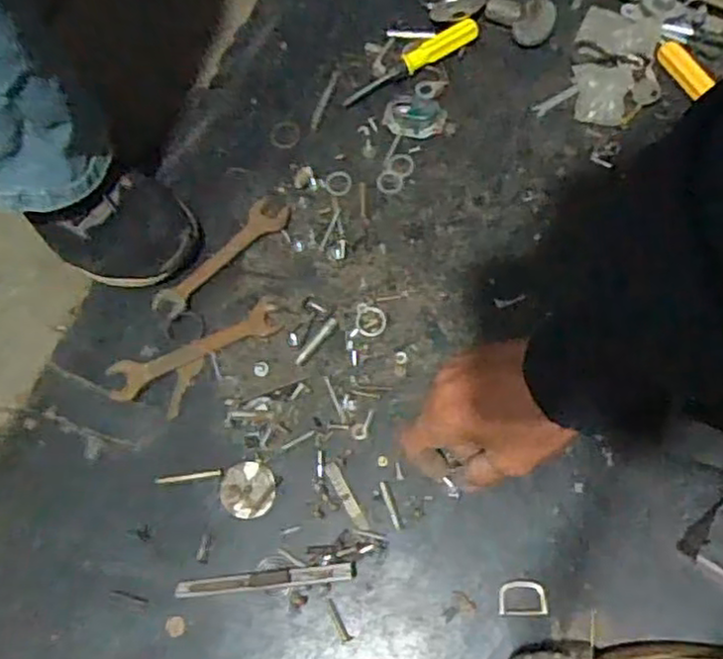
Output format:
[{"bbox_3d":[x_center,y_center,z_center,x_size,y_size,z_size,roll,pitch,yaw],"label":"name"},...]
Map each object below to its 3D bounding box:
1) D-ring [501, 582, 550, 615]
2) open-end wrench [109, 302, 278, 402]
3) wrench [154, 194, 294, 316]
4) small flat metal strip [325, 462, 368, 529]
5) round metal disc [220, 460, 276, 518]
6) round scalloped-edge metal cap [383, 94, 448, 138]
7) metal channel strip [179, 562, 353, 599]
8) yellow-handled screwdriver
[{"bbox_3d":[0.105,0.176,0.469,0.030,0.006,0.021,-1,70,3],"label":"D-ring"},{"bbox_3d":[-0.127,0.014,0.544,0.133,0.004,0.028,-24,71,-6],"label":"open-end wrench"},{"bbox_3d":[-0.112,-0.059,0.570,0.127,0.005,0.030,-43,73,-12],"label":"wrench"},{"bbox_3d":[-0.010,0.116,0.500,0.009,0.004,0.051,-29,71,-8],"label":"small flat metal strip"},{"bbox_3d":[-0.081,0.113,0.510,0.038,0.004,0.039,-1,70,3],"label":"round metal disc"},{"bbox_3d":[0.045,-0.179,0.600,0.050,0.005,0.036,16,71,8],"label":"round scalloped-edge metal cap"},{"bbox_3d":[-0.065,0.168,0.481,0.121,0.008,0.012,-6,70,1],"label":"metal channel strip"},{"bbox_3d":[0.041,-0.229,0.607,0.125,0.014,0.022,-27,71,-7],"label":"yellow-handled screwdriver"}]

